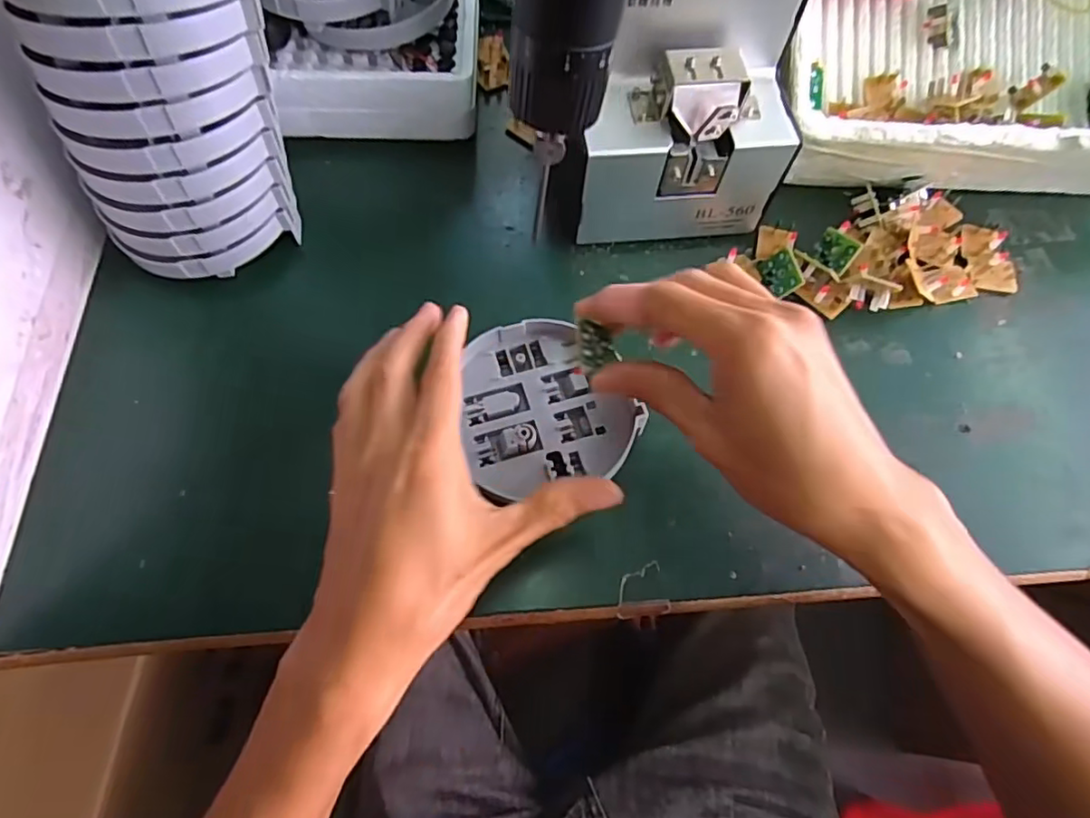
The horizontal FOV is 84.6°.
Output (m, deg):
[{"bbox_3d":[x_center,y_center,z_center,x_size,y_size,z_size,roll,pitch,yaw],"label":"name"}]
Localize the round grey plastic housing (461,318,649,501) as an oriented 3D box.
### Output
[{"bbox_3d":[0.001,-0.005,0.327,0.088,0.016,0.094,-10,65,-8],"label":"round grey plastic housing"}]

